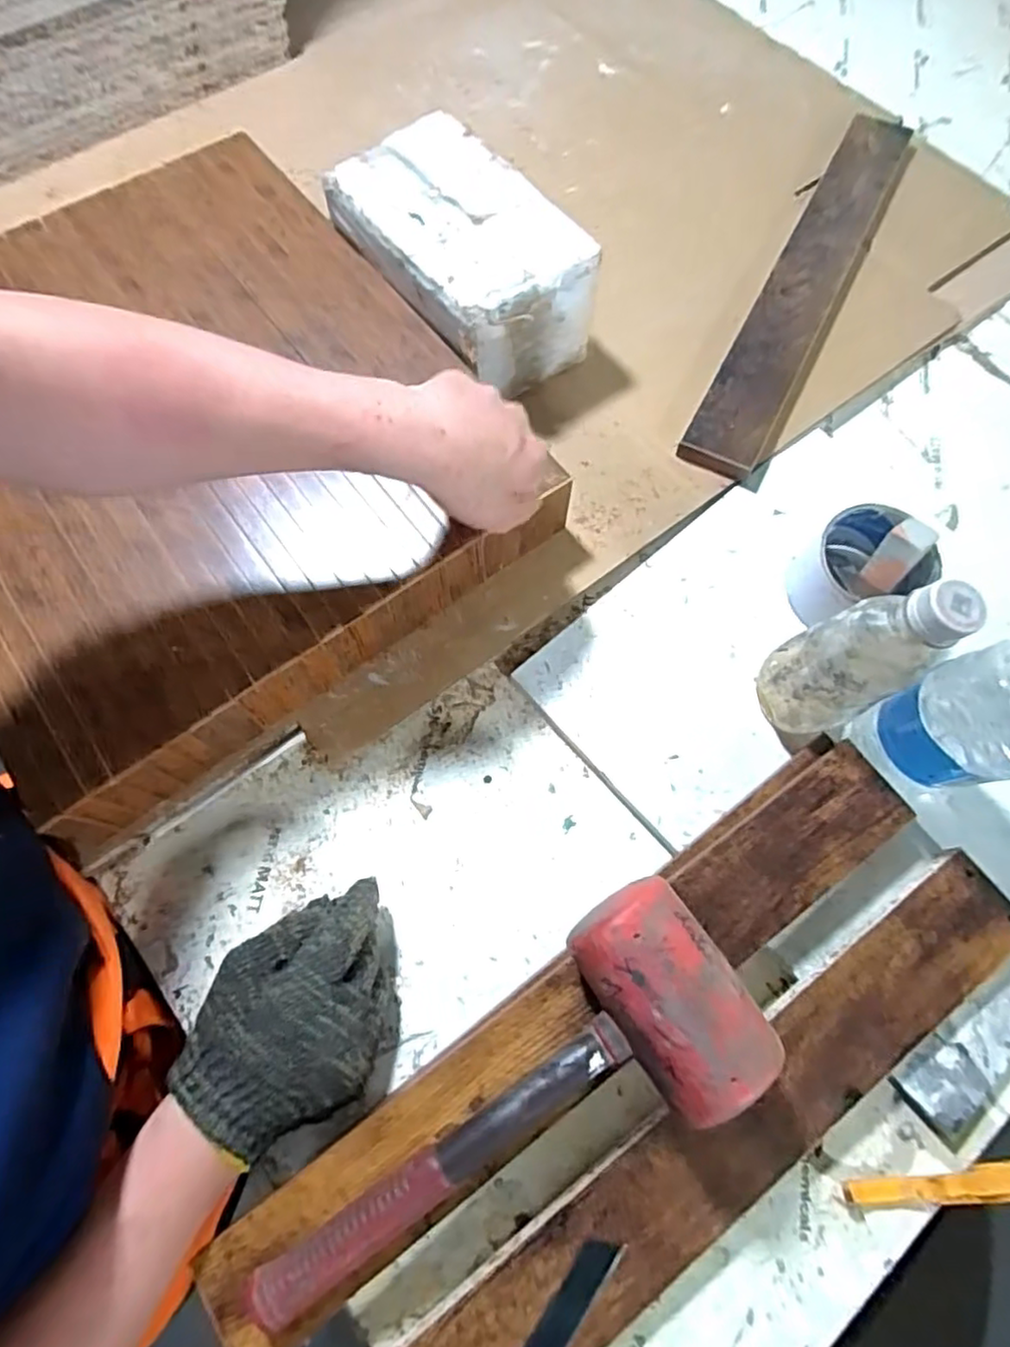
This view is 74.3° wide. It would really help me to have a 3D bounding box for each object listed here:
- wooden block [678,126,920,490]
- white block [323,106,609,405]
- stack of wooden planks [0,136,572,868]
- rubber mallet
[{"bbox_3d":[0.272,-0.357,0.602,0.058,0.021,0.460,26,72,10],"label":"wooden block"},{"bbox_3d":[-0.033,-0.326,0.546,0.122,0.105,0.201,-37,74,-12],"label":"white block"},{"bbox_3d":[-0.229,-0.183,0.500,0.406,0.066,0.448,-35,73,-12],"label":"stack of wooden planks"},{"bbox_3d":[-0.009,0.212,0.324,0.273,0.057,0.107,-28,72,-9],"label":"rubber mallet"}]

